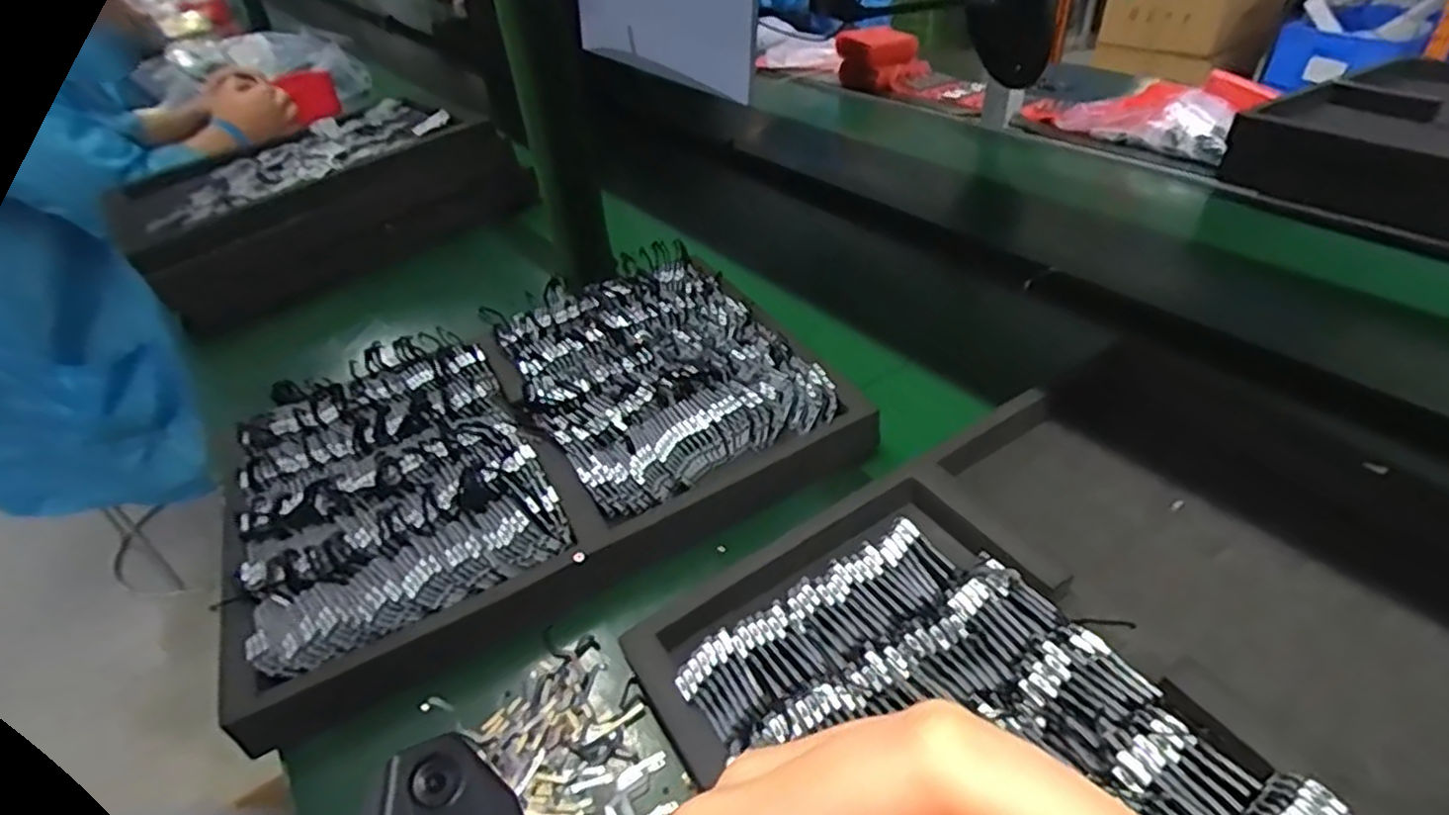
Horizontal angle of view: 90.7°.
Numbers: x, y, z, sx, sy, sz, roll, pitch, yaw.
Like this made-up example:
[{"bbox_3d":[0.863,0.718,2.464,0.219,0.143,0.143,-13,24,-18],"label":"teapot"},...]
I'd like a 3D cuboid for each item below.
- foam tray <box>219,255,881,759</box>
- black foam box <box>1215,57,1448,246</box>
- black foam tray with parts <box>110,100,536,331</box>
[{"bbox_3d":[-0.149,0.012,0.550,0.421,0.048,0.325,-22,42,-20],"label":"foam tray"},{"bbox_3d":[0.825,-0.299,0.808,0.409,0.080,0.300,-25,42,-23],"label":"black foam box"},{"bbox_3d":[-0.496,-0.267,0.919,0.436,0.114,0.265,-28,44,-26],"label":"black foam tray with parts"}]

